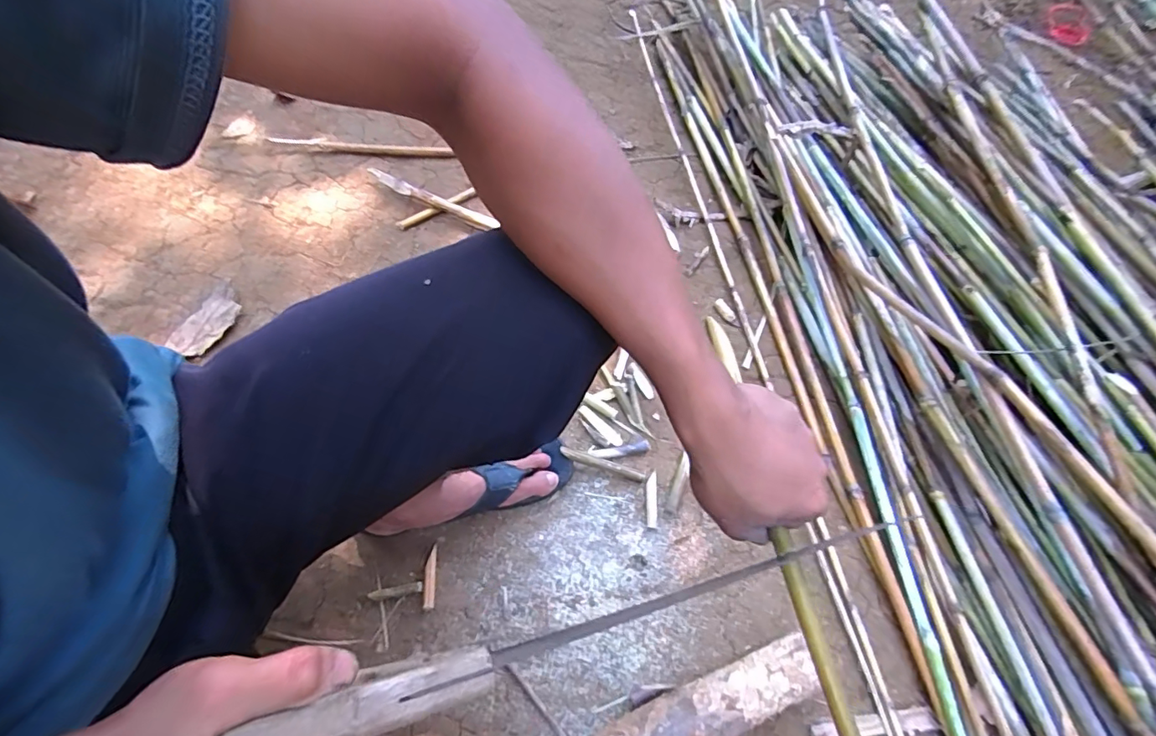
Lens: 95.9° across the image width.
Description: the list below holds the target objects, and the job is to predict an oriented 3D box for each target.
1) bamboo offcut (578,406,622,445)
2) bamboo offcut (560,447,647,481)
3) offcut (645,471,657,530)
[{"bbox_3d":[0.034,0.082,0.749,0.078,0.009,0.016,42,64,16],"label":"bamboo offcut"},{"bbox_3d":[0.033,0.130,0.706,0.120,0.016,0.015,20,63,-7],"label":"bamboo offcut"},{"bbox_3d":[0.100,0.179,0.705,0.015,0.013,0.072,2,63,-3],"label":"offcut"}]

